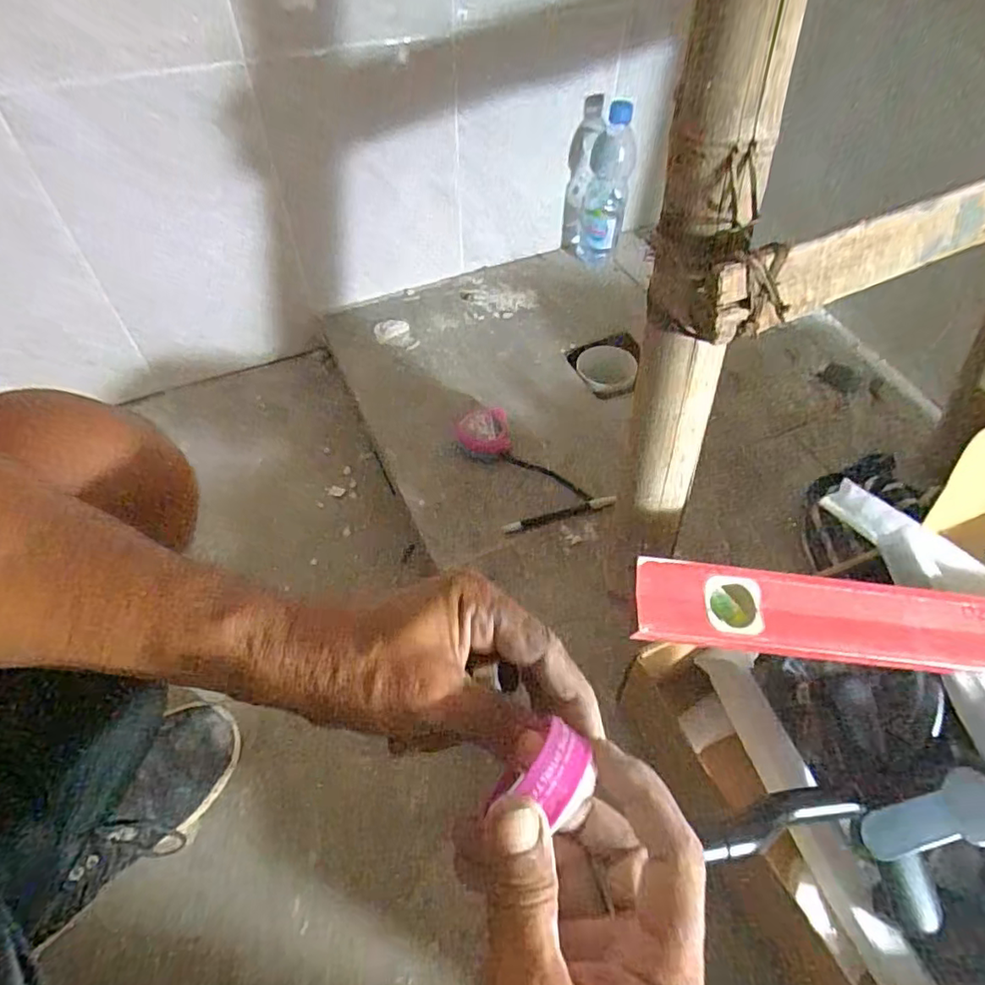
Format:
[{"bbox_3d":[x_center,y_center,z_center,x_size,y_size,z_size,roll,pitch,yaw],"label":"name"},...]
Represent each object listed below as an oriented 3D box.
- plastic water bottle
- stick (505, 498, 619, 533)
[{"bbox_3d":[0.183,-0.486,0.945,0.074,0.226,0.061,7,54,5],"label":"plastic water bottle"},{"bbox_3d":[0.080,0.027,0.702,0.140,0.014,0.013,-14,55,-11],"label":"stick"}]

